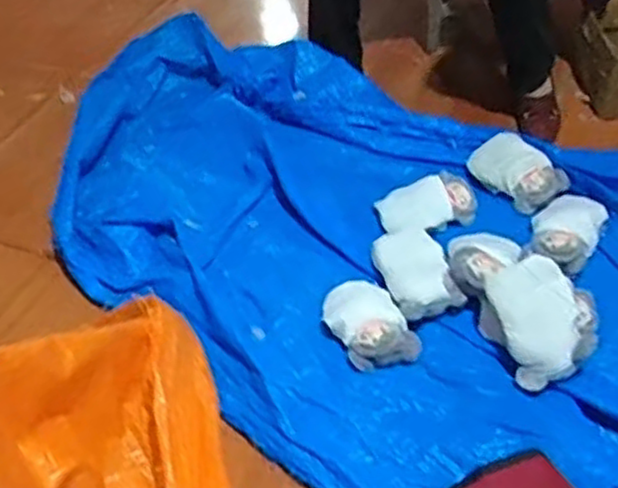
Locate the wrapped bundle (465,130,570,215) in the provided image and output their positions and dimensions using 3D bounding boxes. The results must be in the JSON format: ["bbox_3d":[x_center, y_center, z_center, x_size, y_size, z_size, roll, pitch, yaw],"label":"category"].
[{"bbox_3d":[0.420,-0.153,1.491,0.121,0.079,0.177,-28,51,-17],"label":"wrapped bundle"}]

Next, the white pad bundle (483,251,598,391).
[{"bbox_3d":[0.395,0.120,1.193,0.180,0.108,0.178,-16,48,-8],"label":"white pad bundle"}]

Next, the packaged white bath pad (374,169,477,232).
[{"bbox_3d":[0.233,-0.084,1.454,0.191,0.052,0.132,-10,48,-3],"label":"packaged white bath pad"}]

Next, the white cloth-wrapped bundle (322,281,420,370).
[{"bbox_3d":[0.099,0.125,1.260,0.120,0.058,0.186,-24,50,-14],"label":"white cloth-wrapped bundle"}]

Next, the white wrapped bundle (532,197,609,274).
[{"bbox_3d":[0.481,-0.029,1.385,0.119,0.046,0.190,20,53,23],"label":"white wrapped bundle"}]

